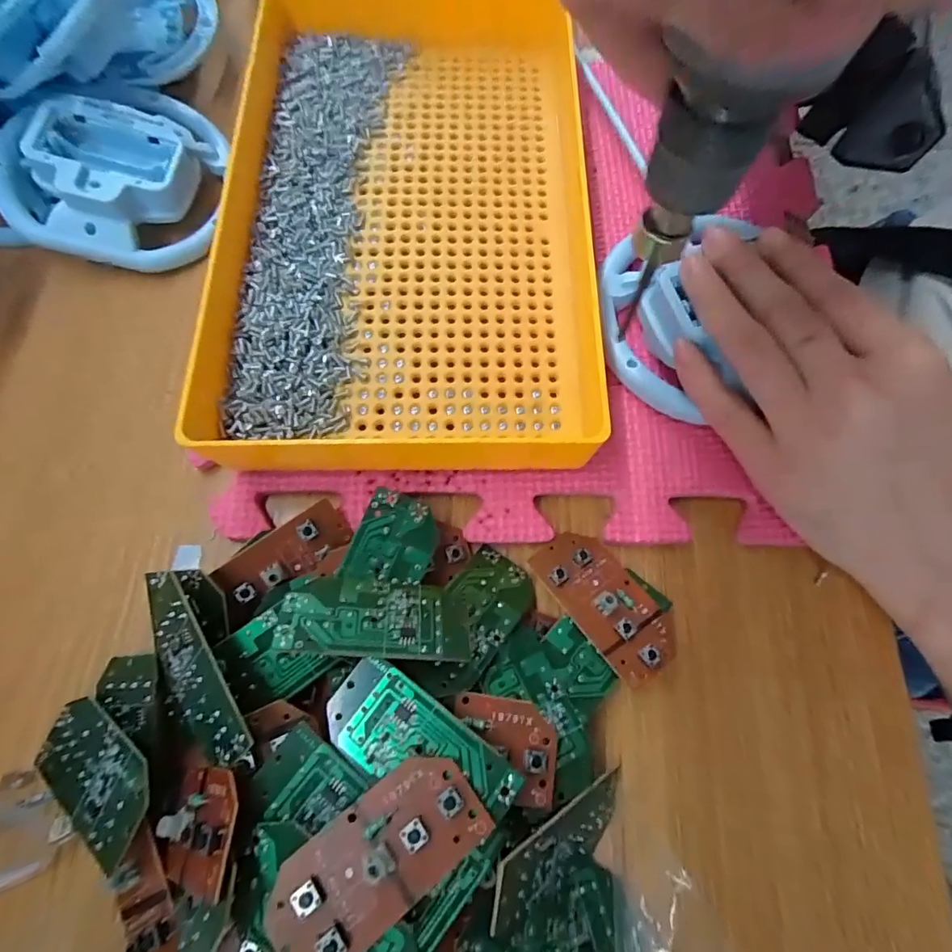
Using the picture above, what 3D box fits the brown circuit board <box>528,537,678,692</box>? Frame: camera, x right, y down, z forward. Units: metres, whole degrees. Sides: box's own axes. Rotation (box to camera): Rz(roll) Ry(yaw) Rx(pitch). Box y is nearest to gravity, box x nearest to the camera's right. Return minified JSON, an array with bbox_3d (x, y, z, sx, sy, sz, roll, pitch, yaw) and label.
[{"bbox_3d":[0.049,0.046,0.190,0.029,0.011,0.058,-36,76,-13],"label":"brown circuit board"}]

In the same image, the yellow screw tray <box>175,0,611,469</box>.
[{"bbox_3d":[-0.030,-0.121,0.224,0.163,0.036,0.241,0,72,-2],"label":"yellow screw tray"}]

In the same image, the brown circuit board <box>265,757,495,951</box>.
[{"bbox_3d":[-0.028,0.103,0.137,0.062,0.010,0.028,-32,66,-17],"label":"brown circuit board"}]

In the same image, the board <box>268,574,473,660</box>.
[{"bbox_3d":[-0.032,0.047,0.167,0.060,0.004,0.029,8,37,-9],"label":"board"}]

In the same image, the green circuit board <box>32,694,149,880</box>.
[{"bbox_3d":[-0.124,0.096,0.163,0.060,0.004,0.029,17,74,31],"label":"green circuit board"}]

